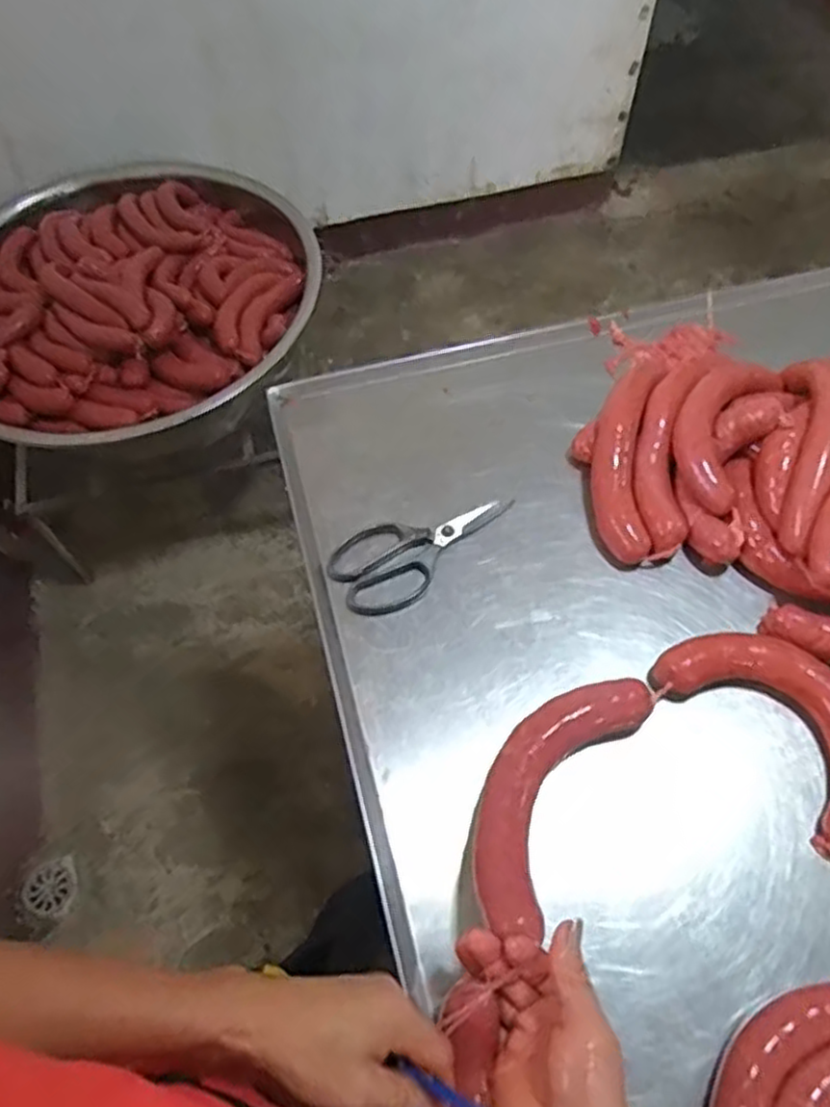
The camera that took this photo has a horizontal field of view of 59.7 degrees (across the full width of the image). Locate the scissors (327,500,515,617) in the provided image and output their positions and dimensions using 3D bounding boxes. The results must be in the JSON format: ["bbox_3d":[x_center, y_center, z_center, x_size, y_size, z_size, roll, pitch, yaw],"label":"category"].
[{"bbox_3d":[0.012,-0.010,0.743,0.201,0.012,0.089,-29,63,-16],"label":"scissors"}]

